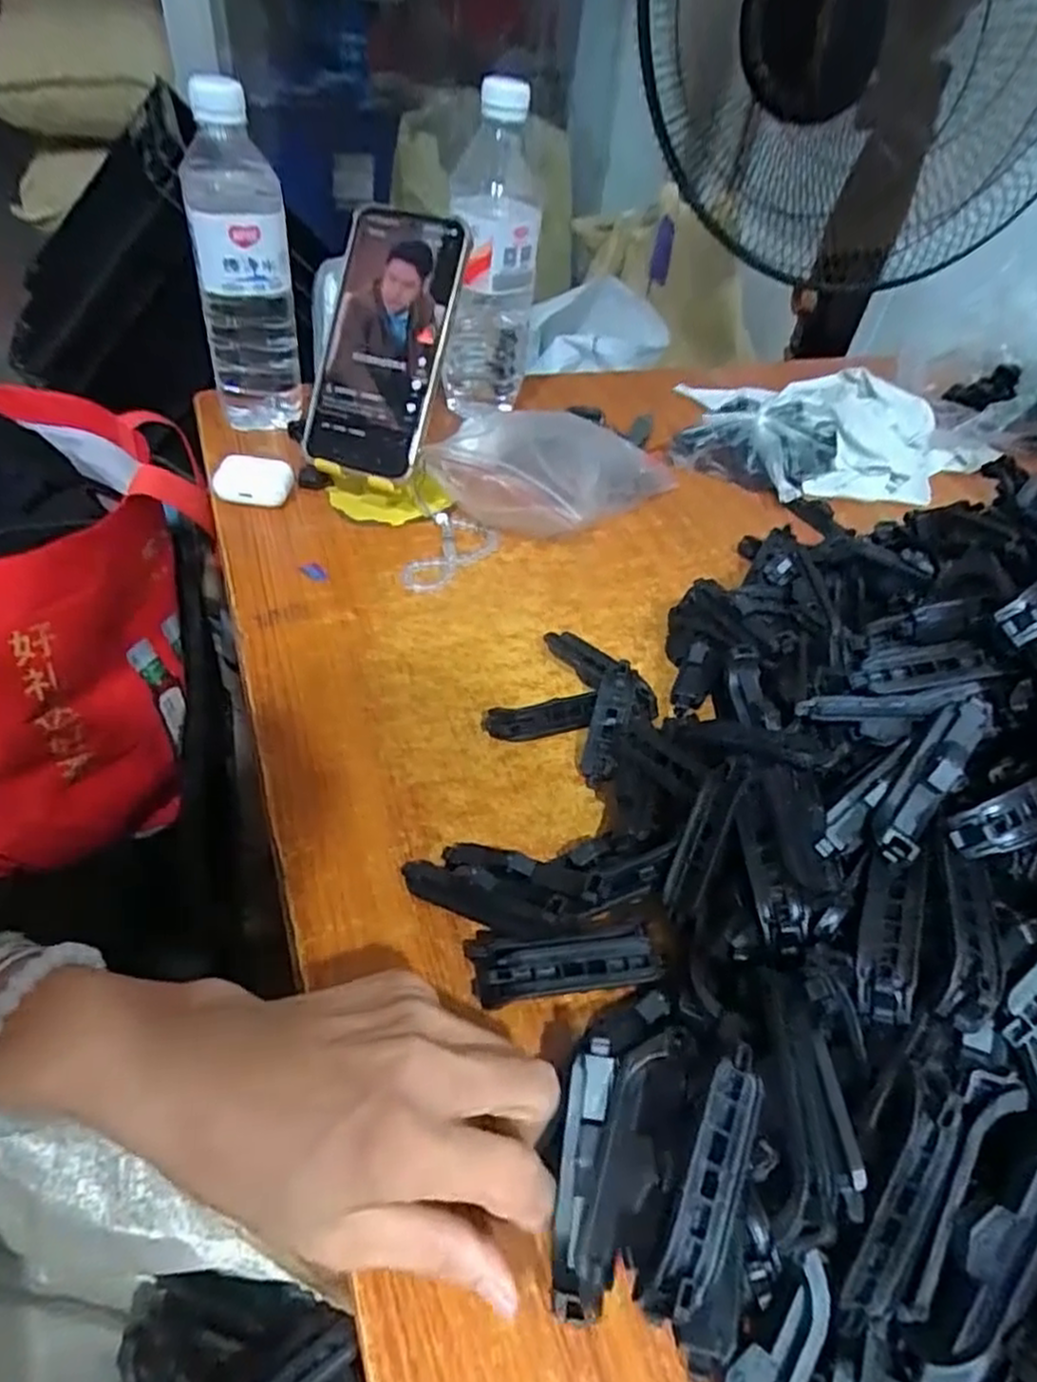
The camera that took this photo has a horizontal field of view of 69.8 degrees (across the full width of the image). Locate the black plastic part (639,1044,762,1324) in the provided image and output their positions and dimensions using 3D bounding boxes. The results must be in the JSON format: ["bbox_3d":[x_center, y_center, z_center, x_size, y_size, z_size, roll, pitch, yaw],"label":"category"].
[{"bbox_3d":[0.056,0.142,0.216,0.017,0.010,0.071,21,61,17],"label":"black plastic part"}]

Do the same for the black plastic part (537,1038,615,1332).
[{"bbox_3d":[0.019,0.149,0.231,0.017,0.020,0.073,6,60,4],"label":"black plastic part"}]

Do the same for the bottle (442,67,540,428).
[{"bbox_3d":[-0.021,-0.323,0.569,0.067,0.213,0.064,5,45,-3],"label":"bottle"}]

